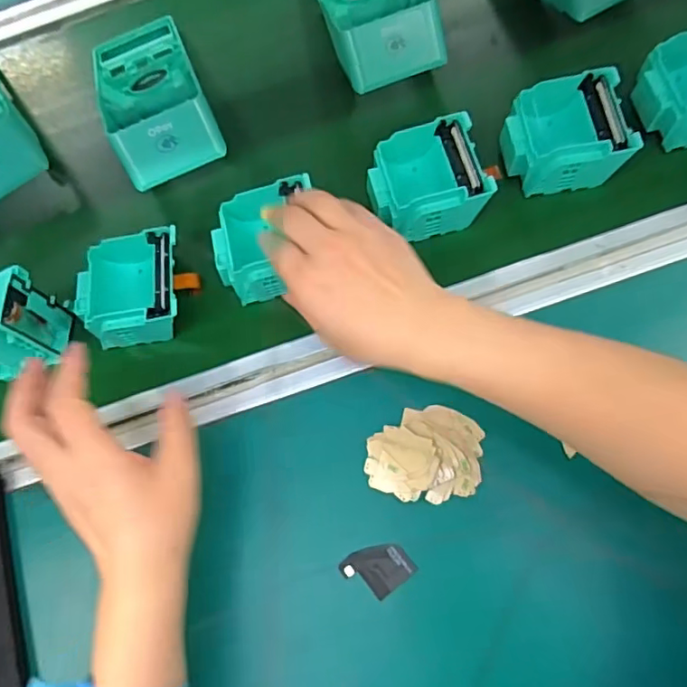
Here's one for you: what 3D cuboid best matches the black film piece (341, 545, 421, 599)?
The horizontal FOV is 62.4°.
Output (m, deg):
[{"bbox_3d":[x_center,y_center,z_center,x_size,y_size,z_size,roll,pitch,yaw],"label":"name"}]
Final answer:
[{"bbox_3d":[0.021,0.136,0.345,0.037,0.004,0.032,-37,68,-6],"label":"black film piece"}]

